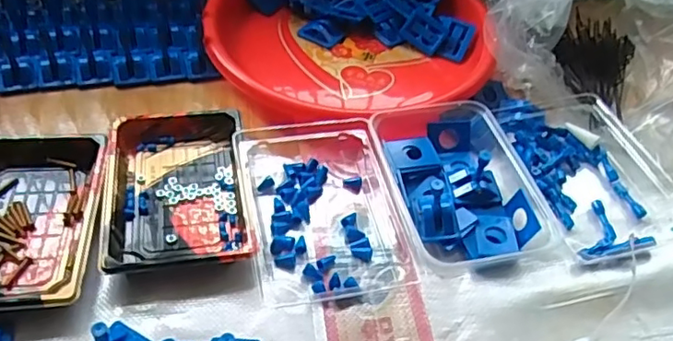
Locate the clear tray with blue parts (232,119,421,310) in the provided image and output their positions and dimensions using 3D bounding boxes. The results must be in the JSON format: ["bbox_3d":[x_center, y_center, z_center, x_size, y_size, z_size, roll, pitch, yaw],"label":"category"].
[{"bbox_3d":[-0.016,0.016,0.481,0.116,0.029,0.180,-8,49,-12],"label":"clear tray with blue parts"}]

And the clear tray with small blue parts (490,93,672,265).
[{"bbox_3d":[0.214,-0.005,0.518,0.104,0.033,0.180,-9,49,-13],"label":"clear tray with small blue parts"}]

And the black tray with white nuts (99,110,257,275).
[{"bbox_3d":[-0.128,0.013,0.478,0.106,0.022,0.158,-6,48,-10],"label":"black tray with white nuts"}]

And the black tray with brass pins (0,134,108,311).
[{"bbox_3d":[-0.238,0.035,0.449,0.111,0.020,0.164,-2,48,-7],"label":"black tray with brass pins"}]

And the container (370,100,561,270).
[{"bbox_3d":[0.098,0.006,0.495,0.119,0.041,0.162,-5,48,-10],"label":"container"}]

